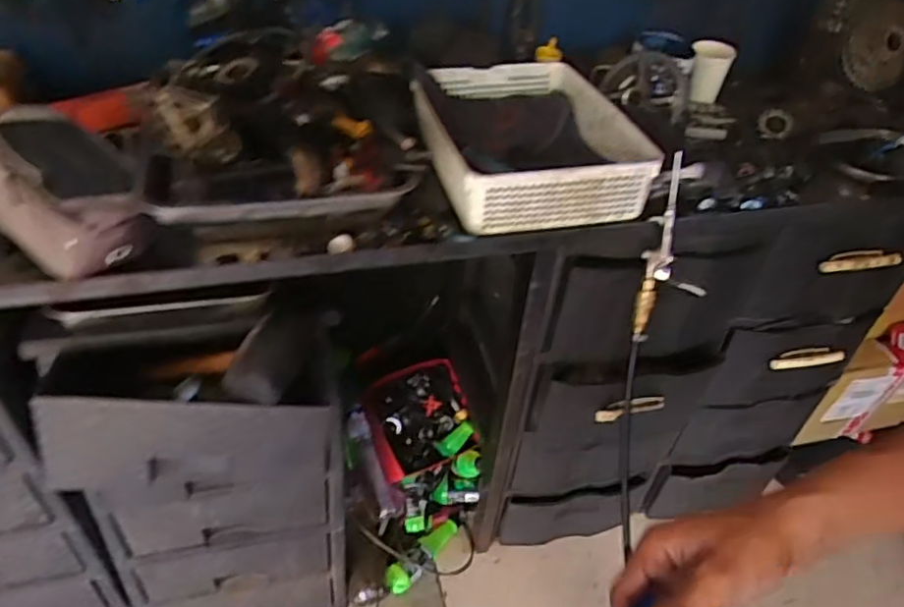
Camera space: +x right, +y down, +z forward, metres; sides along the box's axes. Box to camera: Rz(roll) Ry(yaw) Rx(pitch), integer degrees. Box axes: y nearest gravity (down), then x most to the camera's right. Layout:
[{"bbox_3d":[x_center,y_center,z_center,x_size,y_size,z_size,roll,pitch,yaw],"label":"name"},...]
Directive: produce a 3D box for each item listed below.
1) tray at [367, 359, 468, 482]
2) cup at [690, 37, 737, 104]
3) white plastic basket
[{"bbox_3d":[-0.068,0.242,1.366,0.203,0.048,0.215,-17,76,-15],"label":"tray"},{"bbox_3d":[0.443,-0.402,1.103,0.072,0.086,0.072,3,42,-3],"label":"cup"},{"bbox_3d":[0.095,-0.226,0.882,0.256,0.091,0.332,-7,44,-14],"label":"white plastic basket"}]

